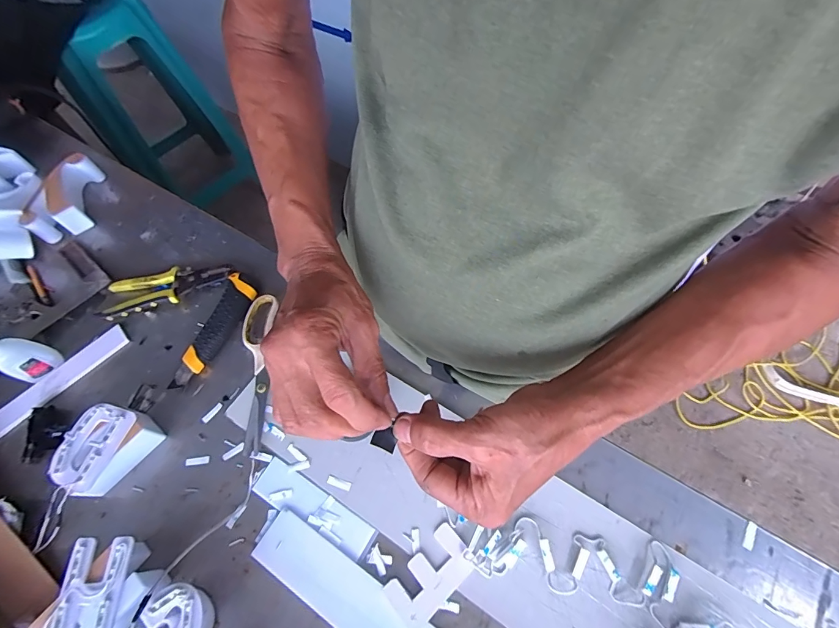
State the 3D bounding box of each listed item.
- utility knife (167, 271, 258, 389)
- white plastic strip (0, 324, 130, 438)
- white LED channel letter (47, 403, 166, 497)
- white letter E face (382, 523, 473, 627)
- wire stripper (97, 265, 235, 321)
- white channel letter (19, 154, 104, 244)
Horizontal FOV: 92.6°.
[{"bbox_3d":[-0.253,0.019,0.500,0.041,0.021,0.156,16,65,10],"label":"utility knife"},{"bbox_3d":[-0.447,0.089,0.480,0.031,0.007,0.196,43,70,5],"label":"white plastic strip"},{"bbox_3d":[-0.332,0.141,0.426,0.057,0.051,0.085,28,68,15],"label":"white LED channel letter"},{"bbox_3d":[0.010,0.245,0.374,0.083,0.007,0.045,-40,68,-16],"label":"white letter E face"},{"bbox_3d":[-0.335,-0.035,0.533,0.157,0.020,0.056,-16,64,-6],"label":"wire stripper"},{"bbox_3d":[-0.529,-0.173,0.599,0.069,0.044,0.130,-12,63,-3],"label":"white channel letter"}]

